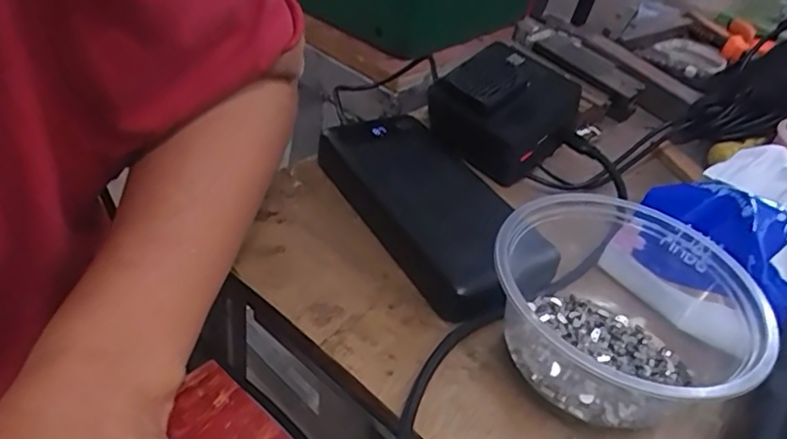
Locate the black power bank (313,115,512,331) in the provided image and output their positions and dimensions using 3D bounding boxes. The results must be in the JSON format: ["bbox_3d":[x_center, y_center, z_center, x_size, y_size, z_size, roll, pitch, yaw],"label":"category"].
[{"bbox_3d":[0.022,-0.010,0.338,0.071,0.025,0.159,-19,49,-26],"label":"black power bank"}]

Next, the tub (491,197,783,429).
[{"bbox_3d":[0.103,0.037,0.273,0.106,0.058,0.111,4,43,-4],"label":"tub"}]

